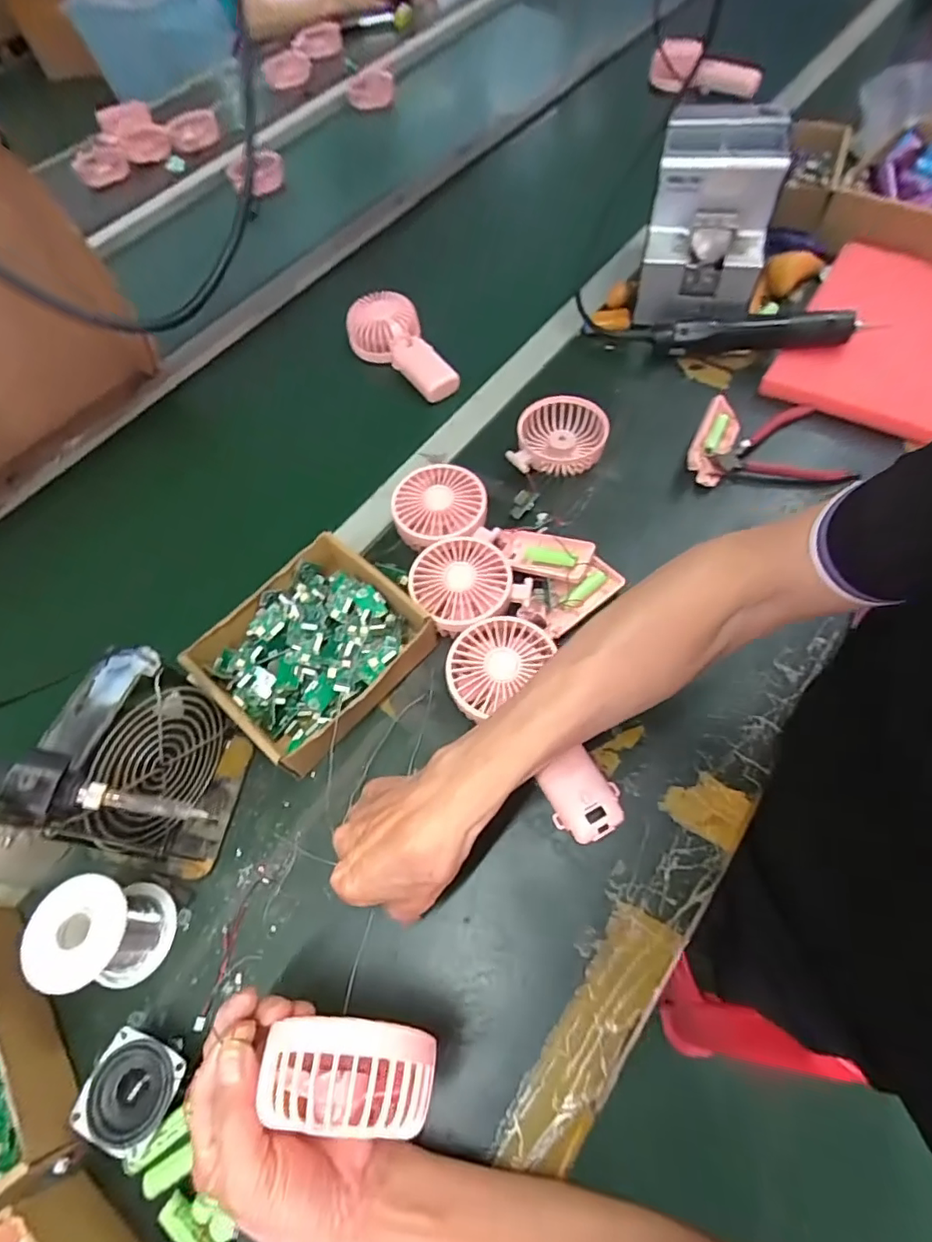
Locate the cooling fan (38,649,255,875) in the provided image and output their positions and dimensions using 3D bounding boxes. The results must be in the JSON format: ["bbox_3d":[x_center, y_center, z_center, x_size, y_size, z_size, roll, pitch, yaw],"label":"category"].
[{"bbox_3d":[-0.225,0.104,0.398,0.075,0.125,0.131,7,63,10],"label":"cooling fan"}]

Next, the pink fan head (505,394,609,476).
[{"bbox_3d":[0.099,-0.189,0.577,0.092,0.034,0.095,15,64,13],"label":"pink fan head"}]

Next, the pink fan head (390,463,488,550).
[{"bbox_3d":[-0.025,-0.108,0.533,0.086,0.045,0.083,-1,64,3],"label":"pink fan head"}]

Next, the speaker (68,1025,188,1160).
[{"bbox_3d":[-0.208,0.298,0.352,0.055,0.033,0.052,14,64,14],"label":"speaker"}]

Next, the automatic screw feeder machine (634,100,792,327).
[{"bbox_3d":[0.274,-0.451,0.630,0.124,0.164,0.157,9,63,12],"label":"automatic screw feeder machine"}]

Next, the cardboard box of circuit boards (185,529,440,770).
[{"bbox_3d":[-0.127,0.026,0.471,0.148,0.047,0.167,37,71,23],"label":"cardboard box of circuit boards"}]

